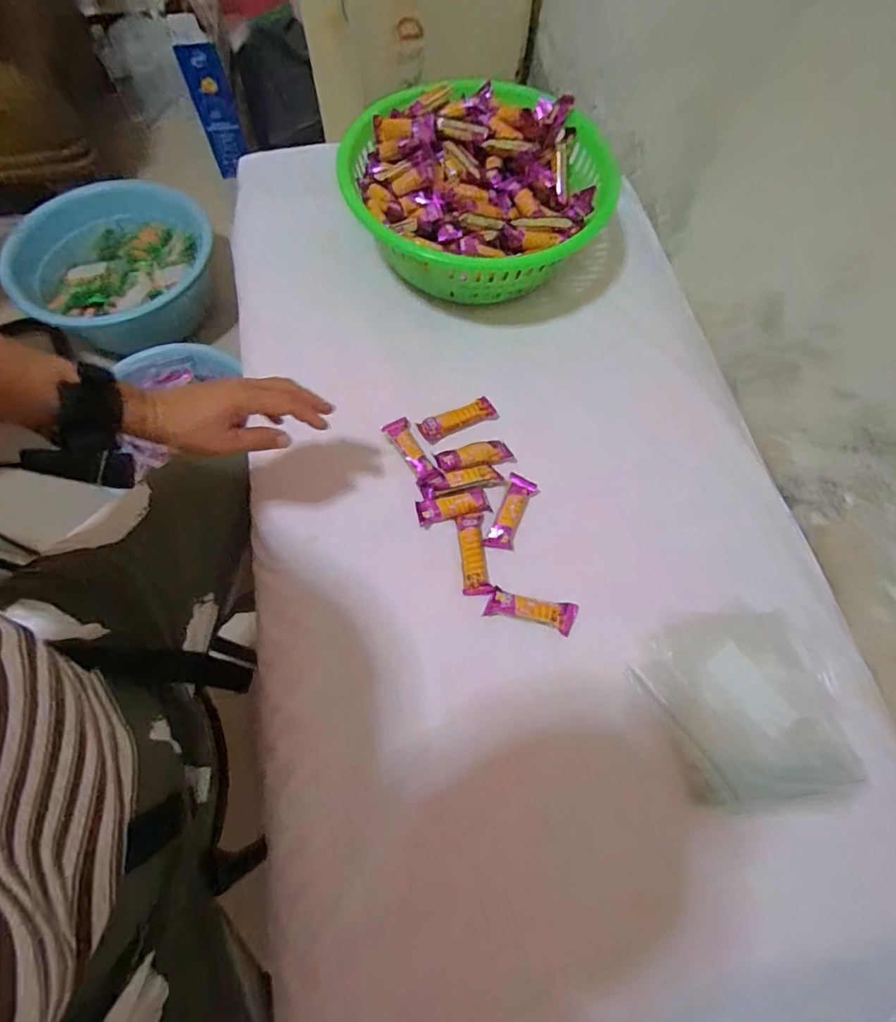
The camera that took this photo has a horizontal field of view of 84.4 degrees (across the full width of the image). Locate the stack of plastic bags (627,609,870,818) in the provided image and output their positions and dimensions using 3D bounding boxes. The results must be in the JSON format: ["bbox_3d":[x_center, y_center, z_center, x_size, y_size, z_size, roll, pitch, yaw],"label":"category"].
[{"bbox_3d":[0.284,0.185,0.466,0.172,0.018,0.178,-18,67,-9],"label":"stack of plastic bags"}]

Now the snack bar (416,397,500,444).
[{"bbox_3d":[0.011,-0.107,0.584,0.092,0.016,0.025,-23,68,-11],"label":"snack bar"}]

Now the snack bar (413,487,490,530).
[{"bbox_3d":[0.006,-0.005,0.543,0.080,0.012,0.026,-13,67,-7],"label":"snack bar"}]

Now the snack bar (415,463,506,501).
[{"bbox_3d":[0.014,-0.033,0.552,0.090,0.009,0.027,-13,67,-7],"label":"snack bar"}]

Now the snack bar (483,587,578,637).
[{"bbox_3d":[0.085,0.101,0.506,0.089,0.024,0.030,13,66,4],"label":"snack bar"}]

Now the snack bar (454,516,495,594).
[{"bbox_3d":[0.027,0.043,0.520,0.029,0.013,0.086,-5,66,-3],"label":"snack bar"}]

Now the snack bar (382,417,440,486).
[{"bbox_3d":[-0.043,-0.069,0.565,0.030,0.015,0.092,-25,69,-12],"label":"snack bar"}]

